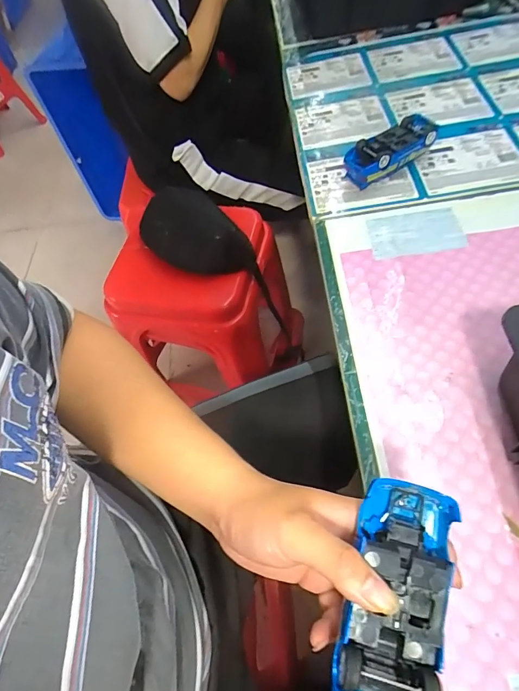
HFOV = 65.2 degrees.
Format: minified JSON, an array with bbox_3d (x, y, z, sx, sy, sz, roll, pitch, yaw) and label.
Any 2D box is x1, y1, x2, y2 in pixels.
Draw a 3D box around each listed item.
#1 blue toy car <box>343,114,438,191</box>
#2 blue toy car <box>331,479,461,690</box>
[{"bbox_3d":[0.187,-0.274,0.568,0.152,0.042,0.052,-33,60,-13],"label":"blue toy car"},{"bbox_3d":[0.076,0.147,0.228,0.053,0.029,0.130,12,72,11],"label":"blue toy car"}]

